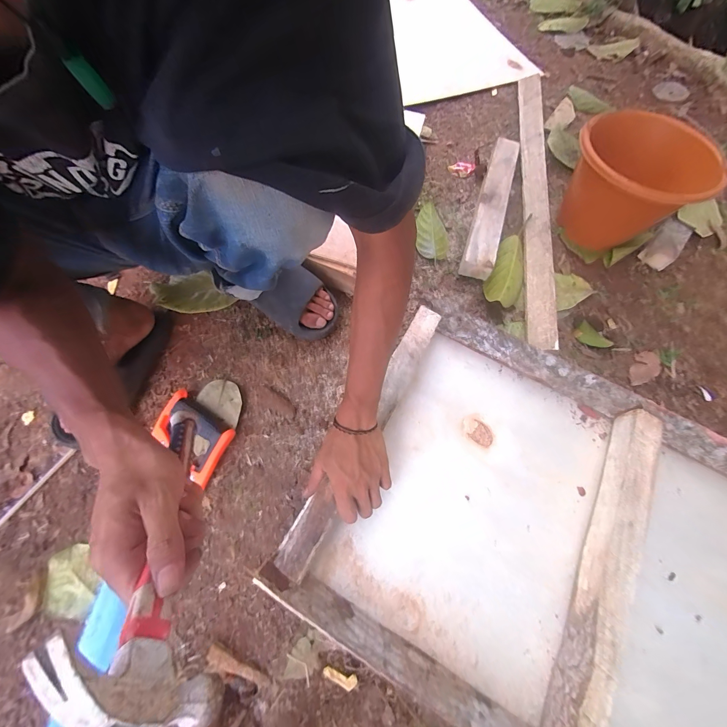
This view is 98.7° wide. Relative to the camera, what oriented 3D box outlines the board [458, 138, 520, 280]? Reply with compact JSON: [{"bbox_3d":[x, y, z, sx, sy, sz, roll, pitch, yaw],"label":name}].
[{"bbox_3d":[0.286,-0.359,0.695,0.060,0.035,0.415,19,67,5],"label":"board"}]

